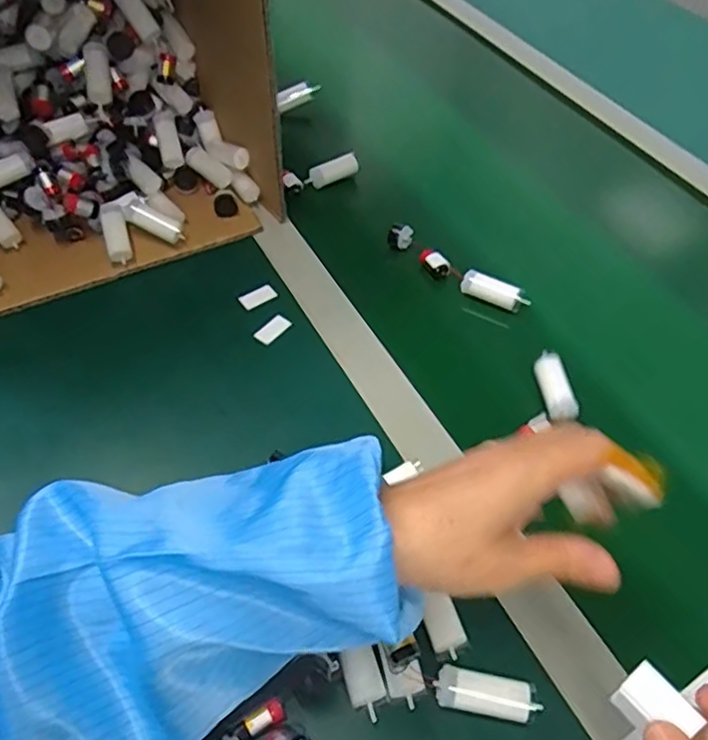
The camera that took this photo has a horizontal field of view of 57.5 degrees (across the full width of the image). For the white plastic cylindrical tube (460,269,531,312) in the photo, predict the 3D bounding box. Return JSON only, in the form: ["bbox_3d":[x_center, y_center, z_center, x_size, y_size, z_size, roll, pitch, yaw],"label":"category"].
[{"bbox_3d":[0.123,-0.069,0.564,0.059,0.019,0.019,23,54,16],"label":"white plastic cylindrical tube"}]

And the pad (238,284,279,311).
[{"bbox_3d":[-0.082,-0.063,0.554,0.033,0.004,0.017,-32,70,-31],"label":"pad"}]

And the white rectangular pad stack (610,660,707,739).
[{"bbox_3d":[0.128,0.143,0.276,0.018,0.017,0.027,-28,58,-23],"label":"white rectangular pad stack"}]

